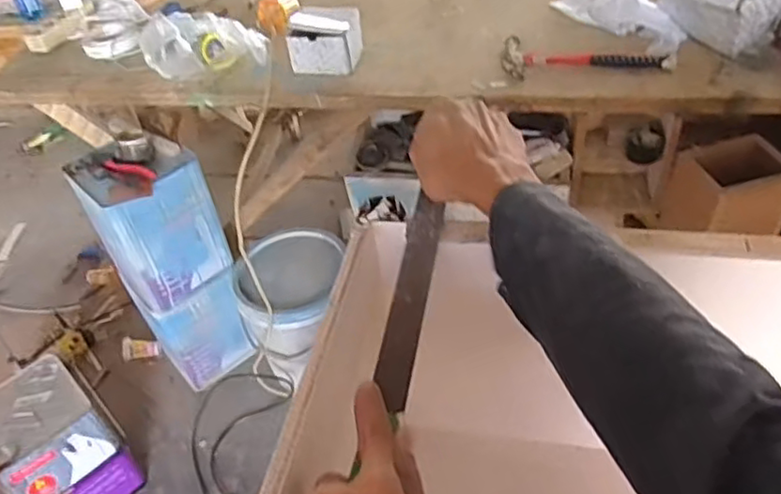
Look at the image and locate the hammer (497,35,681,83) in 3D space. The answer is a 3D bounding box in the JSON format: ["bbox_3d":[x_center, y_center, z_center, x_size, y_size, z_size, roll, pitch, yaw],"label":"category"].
[{"bbox_3d":[0.381,-0.382,1.272,0.314,0.028,0.119,-2,44,5],"label":"hammer"}]

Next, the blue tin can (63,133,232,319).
[{"bbox_3d":[-0.554,-0.058,1.529,0.248,0.347,0.171,-32,49,-24],"label":"blue tin can"}]

